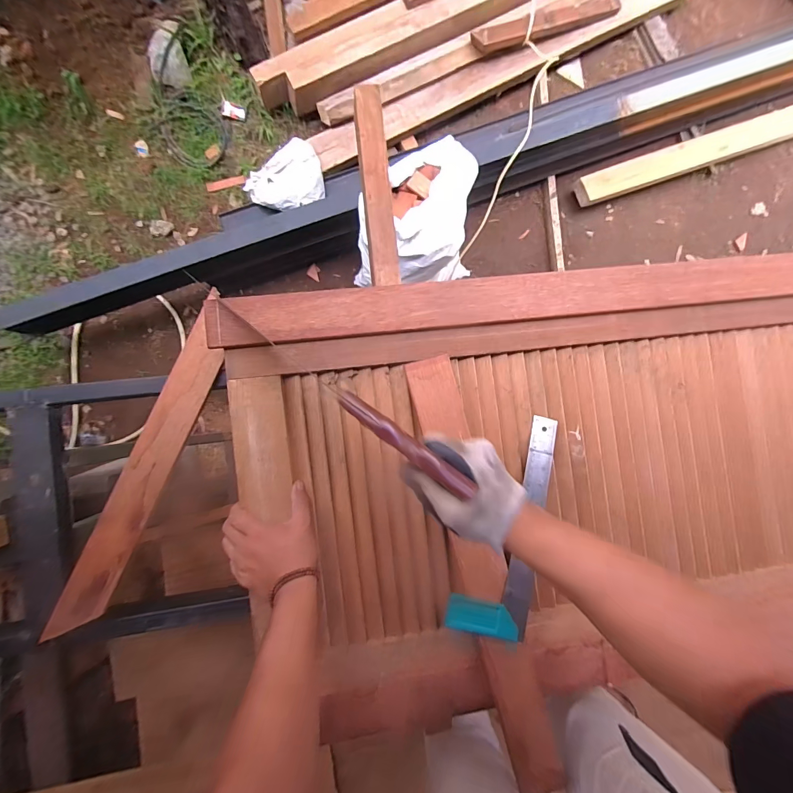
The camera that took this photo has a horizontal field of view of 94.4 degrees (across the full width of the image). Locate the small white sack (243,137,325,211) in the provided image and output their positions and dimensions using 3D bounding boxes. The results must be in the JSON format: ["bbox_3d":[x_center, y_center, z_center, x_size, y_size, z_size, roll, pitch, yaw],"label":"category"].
[{"bbox_3d":[-0.460,-0.911,1.552,0.320,0.120,0.239,-39,92,-5],"label":"small white sack"}]

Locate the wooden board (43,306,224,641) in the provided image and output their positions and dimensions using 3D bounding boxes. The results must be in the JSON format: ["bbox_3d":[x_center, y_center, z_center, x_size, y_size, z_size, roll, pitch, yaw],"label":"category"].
[{"bbox_3d":[-0.382,0.116,0.562,0.060,0.017,0.479,25,82,-26],"label":"wooden board"}]

